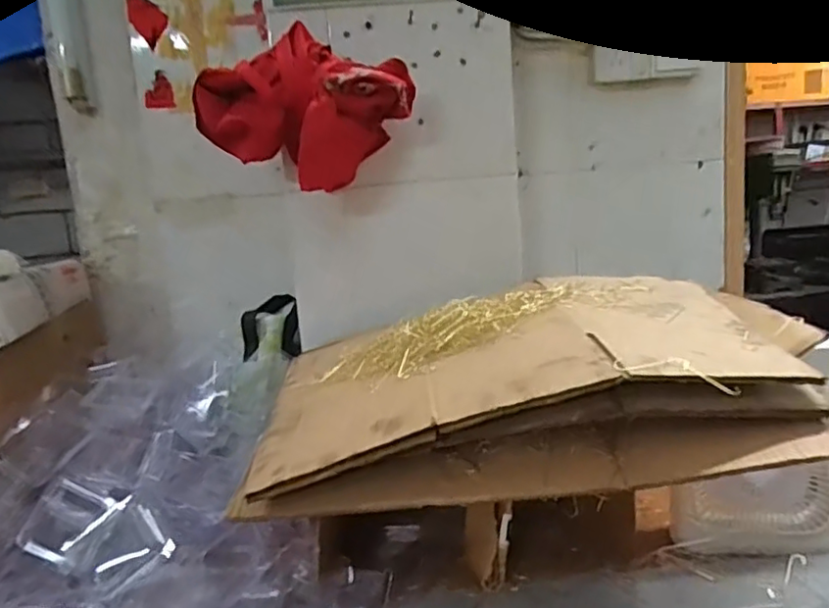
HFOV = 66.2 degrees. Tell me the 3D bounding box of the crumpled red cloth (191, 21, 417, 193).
[{"bbox_3d":[-0.138,-0.245,0.816,0.268,0.177,0.103,-3,10,8],"label":"crumpled red cloth"}]

